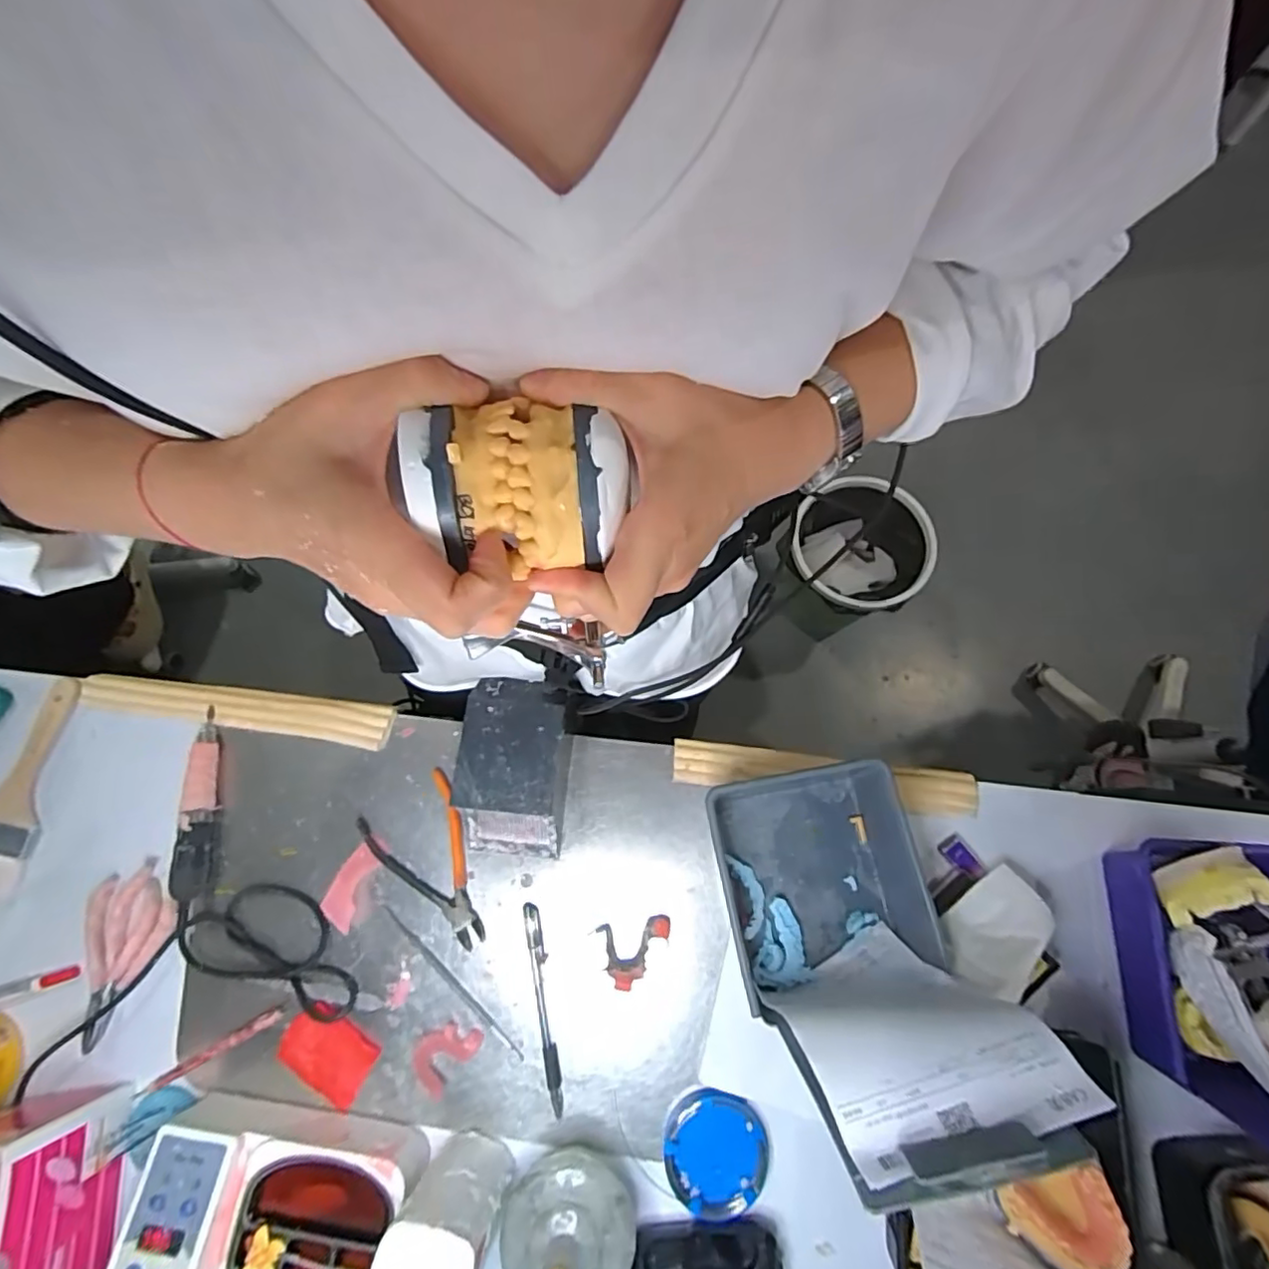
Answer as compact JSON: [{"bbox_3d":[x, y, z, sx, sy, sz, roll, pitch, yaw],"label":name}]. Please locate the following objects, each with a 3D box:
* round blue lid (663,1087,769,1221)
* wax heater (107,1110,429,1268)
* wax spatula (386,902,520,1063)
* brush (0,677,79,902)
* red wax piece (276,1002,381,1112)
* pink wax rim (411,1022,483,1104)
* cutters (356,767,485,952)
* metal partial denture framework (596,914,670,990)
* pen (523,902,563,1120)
[{"bbox_3d":[0.064,0.407,0.471,0.078,0.009,0.079,-4,73,0],"label":"round blue lid"},{"bbox_3d":[-0.261,0.424,0.438,0.185,0.064,0.117,7,73,3],"label":"wax heater"},{"bbox_3d":[-0.156,0.295,0.514,0.169,0.011,0.008,40,78,12],"label":"wax spatula"},{"bbox_3d":[-0.583,0.141,0.565,0.083,0.017,0.199,8,73,3],"label":"brush"},{"bbox_3d":[-0.256,0.345,0.494,0.078,0.005,0.054,30,76,9],"label":"red wax piece"},{"bbox_3d":[-0.155,0.342,0.491,0.040,0.010,0.055,38,77,11],"label":"pink wax rim"},{"bbox_3d":[-0.174,0.204,0.538,0.087,0.011,0.148,-38,76,-10],"label":"cutters"},{"bbox_3d":[0.003,0.272,0.514,0.061,0.020,0.048,-10,73,-2],"label":"metal partial denture framework"},{"bbox_3d":[-0.076,0.313,0.506,0.014,0.011,0.159,-12,73,-3],"label":"pen"}]

